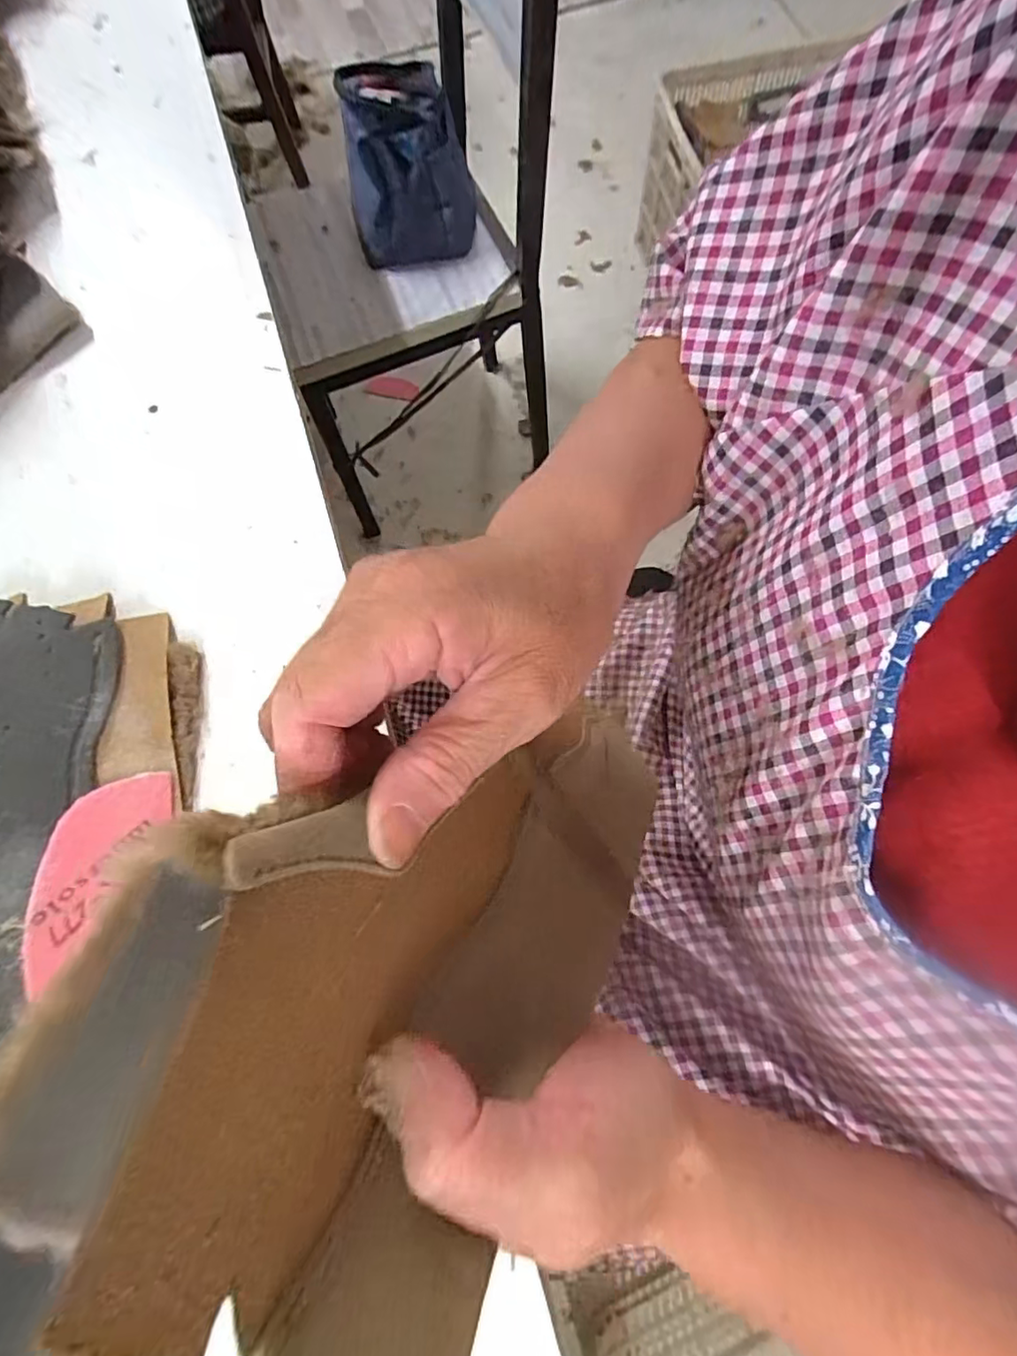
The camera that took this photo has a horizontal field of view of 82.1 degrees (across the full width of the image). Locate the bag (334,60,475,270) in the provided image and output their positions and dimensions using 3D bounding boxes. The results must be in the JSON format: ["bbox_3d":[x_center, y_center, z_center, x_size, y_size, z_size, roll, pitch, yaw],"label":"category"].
[{"bbox_3d":[-0.143,-0.739,0.846,0.176,0.144,0.191,-8,70,-2],"label":"bag"}]

